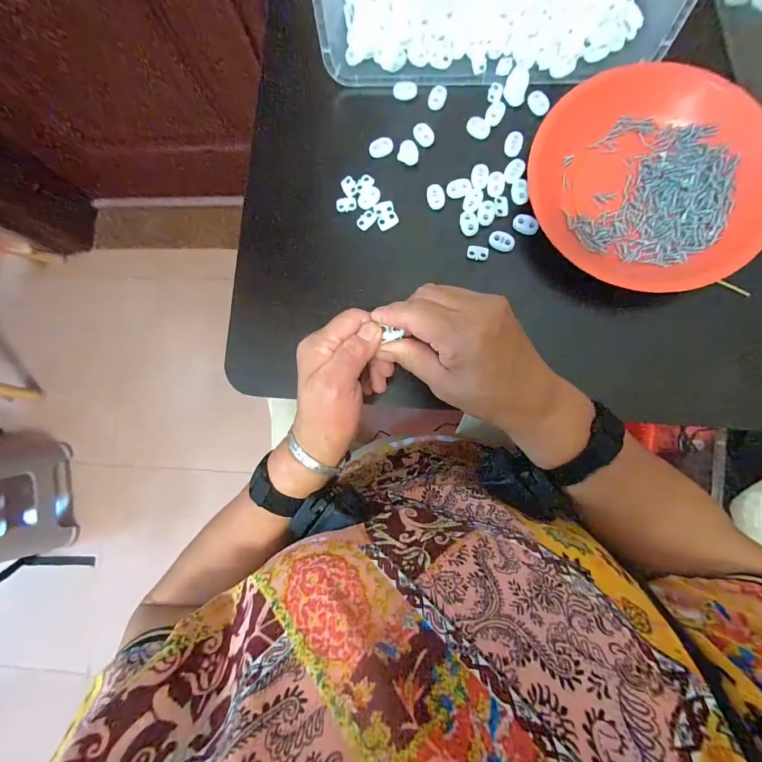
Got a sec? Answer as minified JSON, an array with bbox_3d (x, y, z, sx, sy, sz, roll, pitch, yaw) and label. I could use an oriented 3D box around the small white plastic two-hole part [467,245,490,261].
[{"bbox_3d":[0.087,-0.115,0.319,0.019,0.004,0.012,16,86,6],"label":"small white plastic two-hole part"}]

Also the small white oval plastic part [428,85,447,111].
[{"bbox_3d":[0.053,-0.267,0.335,0.016,0.004,0.022,20,86,6],"label":"small white oval plastic part"}]

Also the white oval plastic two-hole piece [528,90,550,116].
[{"bbox_3d":[0.145,-0.255,0.326,0.017,0.004,0.023,-15,83,3],"label":"white oval plastic two-hole piece"}]

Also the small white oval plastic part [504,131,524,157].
[{"bbox_3d":[0.121,-0.216,0.324,0.015,0.004,0.021,9,85,5],"label":"small white oval plastic part"}]

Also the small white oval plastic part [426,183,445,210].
[{"bbox_3d":[0.050,-0.169,0.326,0.016,0.004,0.022,-12,84,3],"label":"small white oval plastic part"}]

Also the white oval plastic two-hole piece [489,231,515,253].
[{"bbox_3d":[0.108,-0.125,0.315,0.023,0.004,0.016,32,88,7],"label":"white oval plastic two-hole piece"}]

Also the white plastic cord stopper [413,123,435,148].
[{"bbox_3d":[0.040,-0.230,0.331,0.018,0.004,0.025,-25,83,2],"label":"white plastic cord stopper"}]

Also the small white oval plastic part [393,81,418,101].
[{"bbox_3d":[0.023,-0.276,0.338,0.022,0.004,0.018,11,85,5],"label":"small white oval plastic part"}]

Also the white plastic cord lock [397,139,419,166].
[{"bbox_3d":[0.027,-0.213,0.332,0.019,0.004,0.022,22,86,6],"label":"white plastic cord lock"}]

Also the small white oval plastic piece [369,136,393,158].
[{"bbox_3d":[0.000,-0.220,0.334,0.023,0.004,0.017,-25,83,2],"label":"small white oval plastic piece"}]

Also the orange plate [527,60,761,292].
[{"bbox_3d":[0.230,-0.177,0.300,0.190,0.024,0.183,0,84,4],"label":"orange plate"}]

